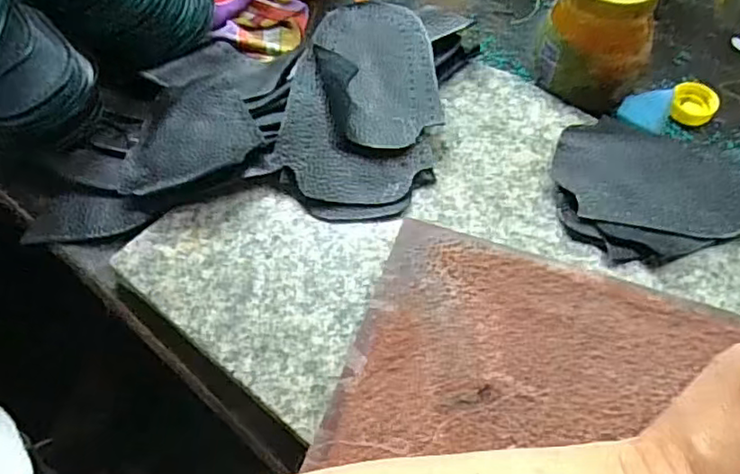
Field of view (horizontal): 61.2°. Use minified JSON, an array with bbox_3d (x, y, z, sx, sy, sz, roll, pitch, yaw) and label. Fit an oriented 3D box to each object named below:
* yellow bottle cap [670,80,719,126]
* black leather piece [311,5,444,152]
[{"bbox_3d":[0.226,-0.093,0.437,0.030,0.014,0.035,28,62,16],"label":"yellow bottle cap"},{"bbox_3d":[0.005,-0.107,0.401,0.074,0.038,0.115,-4,58,-3],"label":"black leather piece"}]

